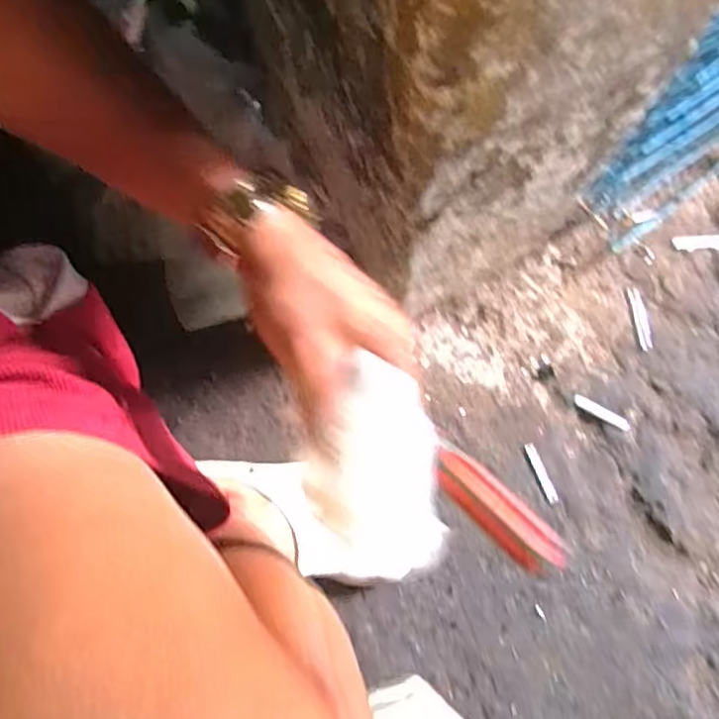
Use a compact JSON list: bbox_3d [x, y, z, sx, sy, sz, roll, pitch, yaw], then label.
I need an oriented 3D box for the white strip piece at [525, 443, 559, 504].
[{"bbox_3d":[0.196,0.122,0.676,0.011,0.005,0.066,-21,80,-2],"label":"white strip piece"}]

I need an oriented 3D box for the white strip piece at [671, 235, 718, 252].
[{"bbox_3d":[0.387,-0.132,0.710,0.065,0.004,0.018,-2,80,1],"label":"white strip piece"}]

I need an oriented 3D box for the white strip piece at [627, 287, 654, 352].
[{"bbox_3d":[0.312,-0.045,0.697,0.016,0.004,0.070,-10,80,0],"label":"white strip piece"}]

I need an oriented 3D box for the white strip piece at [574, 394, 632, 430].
[{"bbox_3d":[0.261,0.058,0.675,0.066,0.004,0.012,27,95,1],"label":"white strip piece"}]

